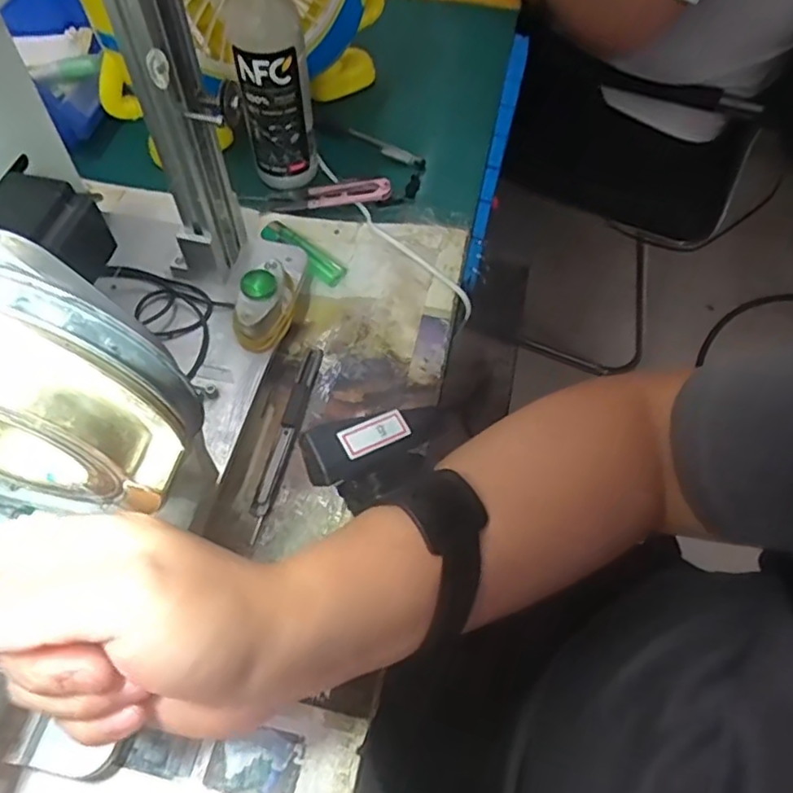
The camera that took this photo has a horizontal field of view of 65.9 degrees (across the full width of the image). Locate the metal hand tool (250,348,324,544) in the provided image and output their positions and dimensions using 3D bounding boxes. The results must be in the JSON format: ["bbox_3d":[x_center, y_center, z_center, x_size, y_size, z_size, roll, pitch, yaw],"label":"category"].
[{"bbox_3d":[-0.072,0.025,0.399,0.012,0.007,0.140,11,60,4],"label":"metal hand tool"}]

